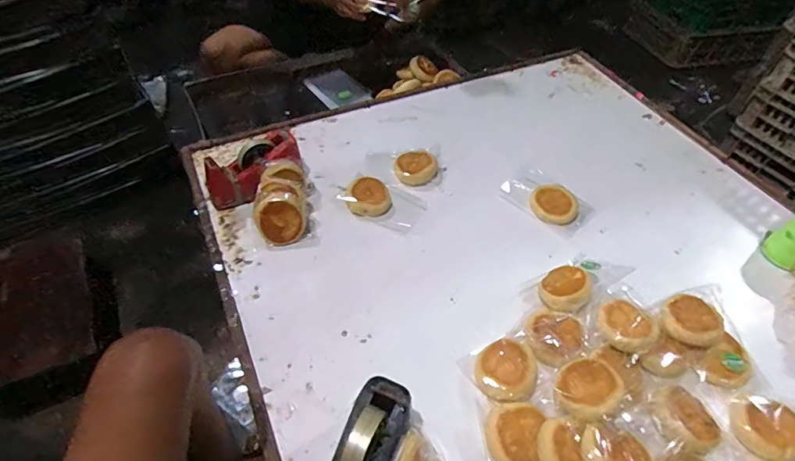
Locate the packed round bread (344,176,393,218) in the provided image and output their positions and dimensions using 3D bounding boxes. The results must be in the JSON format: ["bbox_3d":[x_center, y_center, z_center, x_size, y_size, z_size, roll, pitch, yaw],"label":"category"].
[{"bbox_3d":[-0.067,-0.073,1.002,0.093,0.032,0.105,-17,51,-17],"label":"packed round bread"}]

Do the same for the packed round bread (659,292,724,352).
[{"bbox_3d":[0.498,0.159,0.770,0.099,0.042,0.086,34,55,25],"label":"packed round bread"}]

